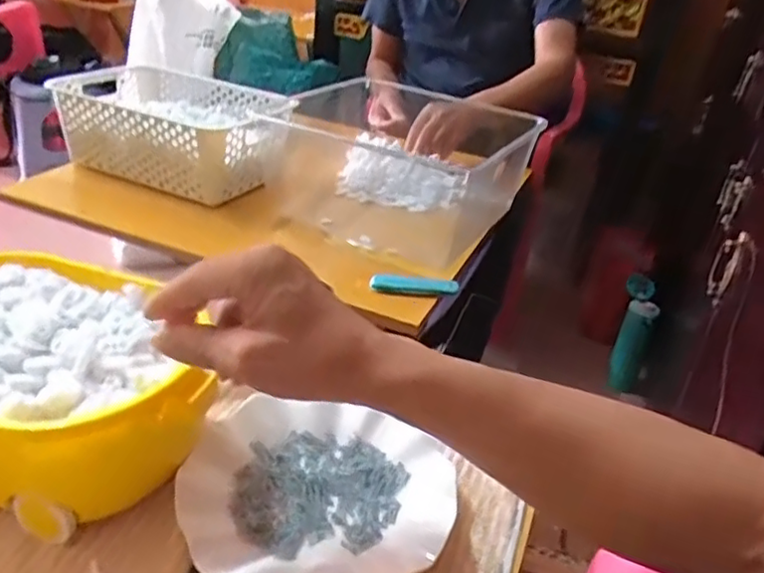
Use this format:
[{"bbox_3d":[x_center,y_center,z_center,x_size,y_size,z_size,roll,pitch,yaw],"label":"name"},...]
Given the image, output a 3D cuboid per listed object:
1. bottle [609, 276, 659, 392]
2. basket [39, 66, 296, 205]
[{"bbox_3d":[0.558,0.110,1.434,0.078,0.278,0.074,18,28,18],"label":"bottle"},{"bbox_3d":[-0.304,-0.229,0.944,0.332,0.115,0.206,17,28,18],"label":"basket"}]

